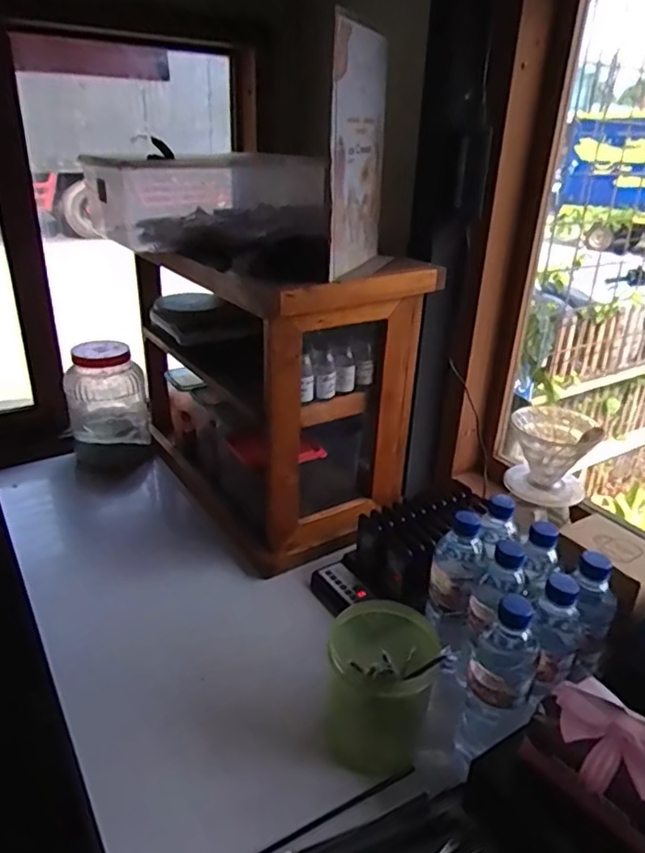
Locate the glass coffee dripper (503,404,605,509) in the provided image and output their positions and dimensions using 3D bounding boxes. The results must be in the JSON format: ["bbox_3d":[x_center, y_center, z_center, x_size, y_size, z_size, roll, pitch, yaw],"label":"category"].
[{"bbox_3d":[0.301,0.043,0.806,0.101,0.109,0.132,1,26,-2],"label":"glass coffee dripper"}]

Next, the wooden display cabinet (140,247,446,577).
[{"bbox_3d":[-0.095,-0.080,1.062,0.290,0.460,0.478,-13,30,-28],"label":"wooden display cabinet"}]

